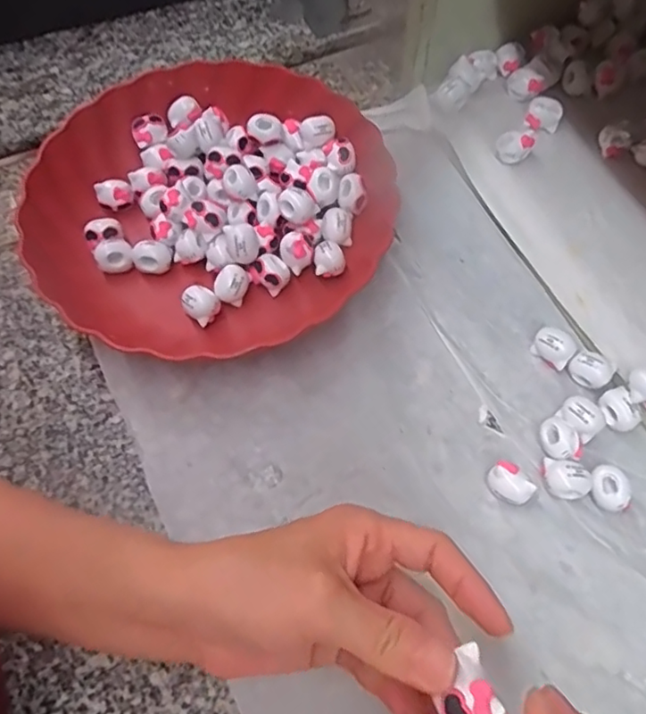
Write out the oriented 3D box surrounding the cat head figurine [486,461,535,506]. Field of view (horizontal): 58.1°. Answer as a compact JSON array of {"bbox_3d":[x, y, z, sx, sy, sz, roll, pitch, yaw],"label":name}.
[{"bbox_3d":[0.108,0.075,0.339,0.018,0.019,0.025,-40,70,-16],"label":"cat head figurine"}]

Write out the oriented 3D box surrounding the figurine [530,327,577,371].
[{"bbox_3d":[0.151,-0.006,0.379,0.021,0.020,0.025,-41,71,-17],"label":"figurine"}]

